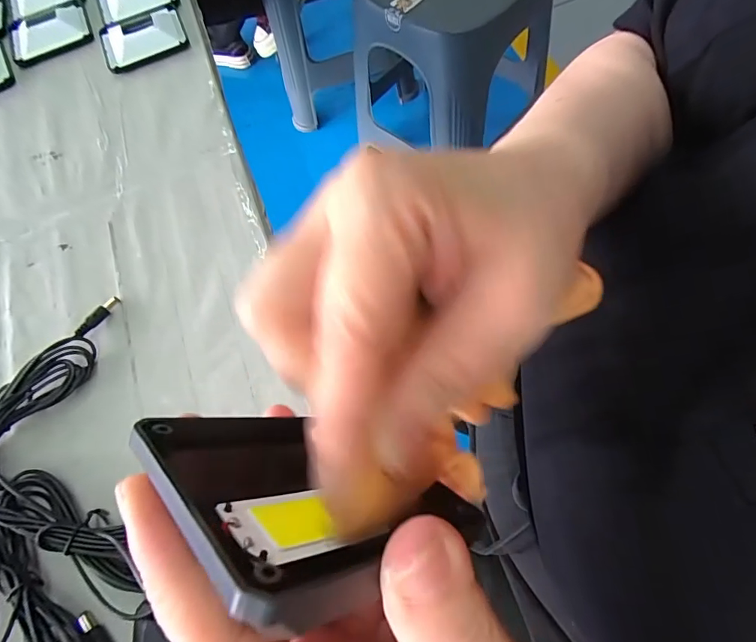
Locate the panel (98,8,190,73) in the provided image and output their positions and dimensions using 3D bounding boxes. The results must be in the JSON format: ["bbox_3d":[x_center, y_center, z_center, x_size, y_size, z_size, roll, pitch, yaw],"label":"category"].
[{"bbox_3d":[-0.228,-0.274,0.425,0.078,0.016,0.062,-24,68,-2],"label":"panel"}]

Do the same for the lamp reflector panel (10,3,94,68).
[{"bbox_3d":[-0.334,-0.296,0.444,0.078,0.018,0.067,-25,68,-3],"label":"lamp reflector panel"}]

